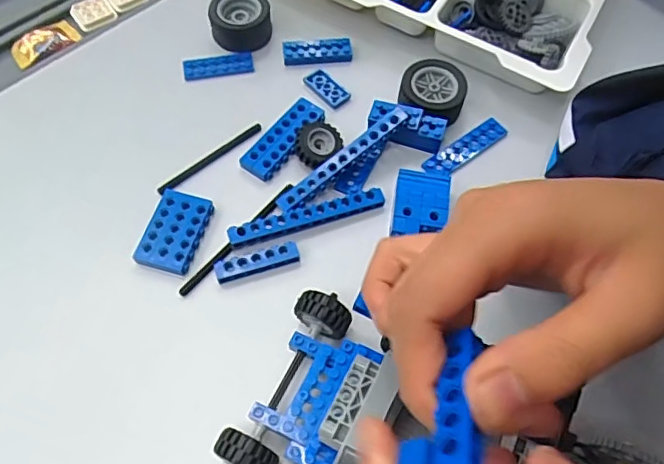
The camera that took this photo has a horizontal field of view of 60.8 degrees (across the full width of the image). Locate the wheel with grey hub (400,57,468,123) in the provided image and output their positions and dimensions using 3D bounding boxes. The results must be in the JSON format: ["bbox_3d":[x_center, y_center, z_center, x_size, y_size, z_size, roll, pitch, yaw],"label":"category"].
[{"bbox_3d":[0.066,-0.090,0.373,0.041,0.023,0.041,1,61,-1],"label":"wheel with grey hub"}]

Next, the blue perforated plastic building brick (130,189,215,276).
[{"bbox_3d":[-0.092,-0.001,0.331,0.031,0.005,0.048,15,62,6],"label":"blue perforated plastic building brick"}]

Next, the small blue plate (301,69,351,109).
[{"bbox_3d":[-0.003,-0.099,0.388,0.015,0.005,0.034,-38,69,-20],"label":"small blue plate"}]

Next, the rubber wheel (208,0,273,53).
[{"bbox_3d":[-0.065,-0.150,0.400,0.041,0.026,0.037,-9,62,-7],"label":"rubber wheel"}]

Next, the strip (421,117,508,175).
[{"bbox_3d":[0.087,-0.055,0.369,0.061,0.007,0.017,-31,67,-17],"label":"strip"}]

